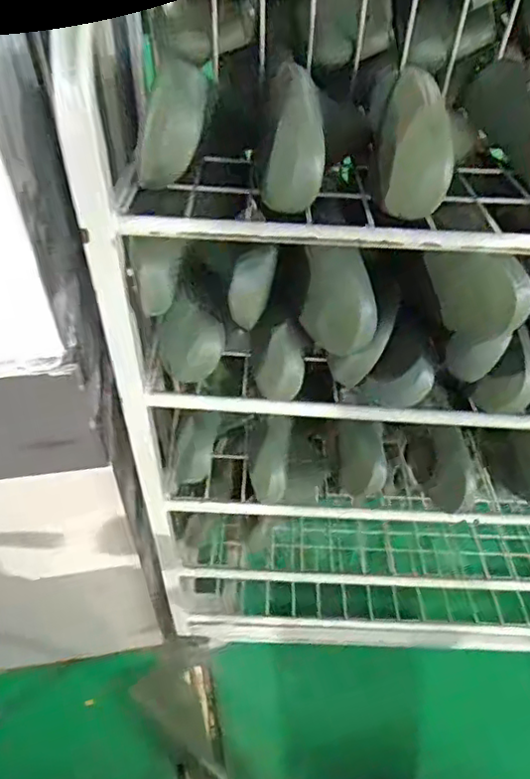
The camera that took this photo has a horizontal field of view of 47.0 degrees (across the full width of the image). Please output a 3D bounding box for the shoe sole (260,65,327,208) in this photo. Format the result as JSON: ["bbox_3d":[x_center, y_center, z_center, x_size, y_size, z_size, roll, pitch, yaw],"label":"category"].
[{"bbox_3d":[0.022,-0.203,0.481,0.046,0.034,0.123,1,83,-2],"label":"shoe sole"}]

